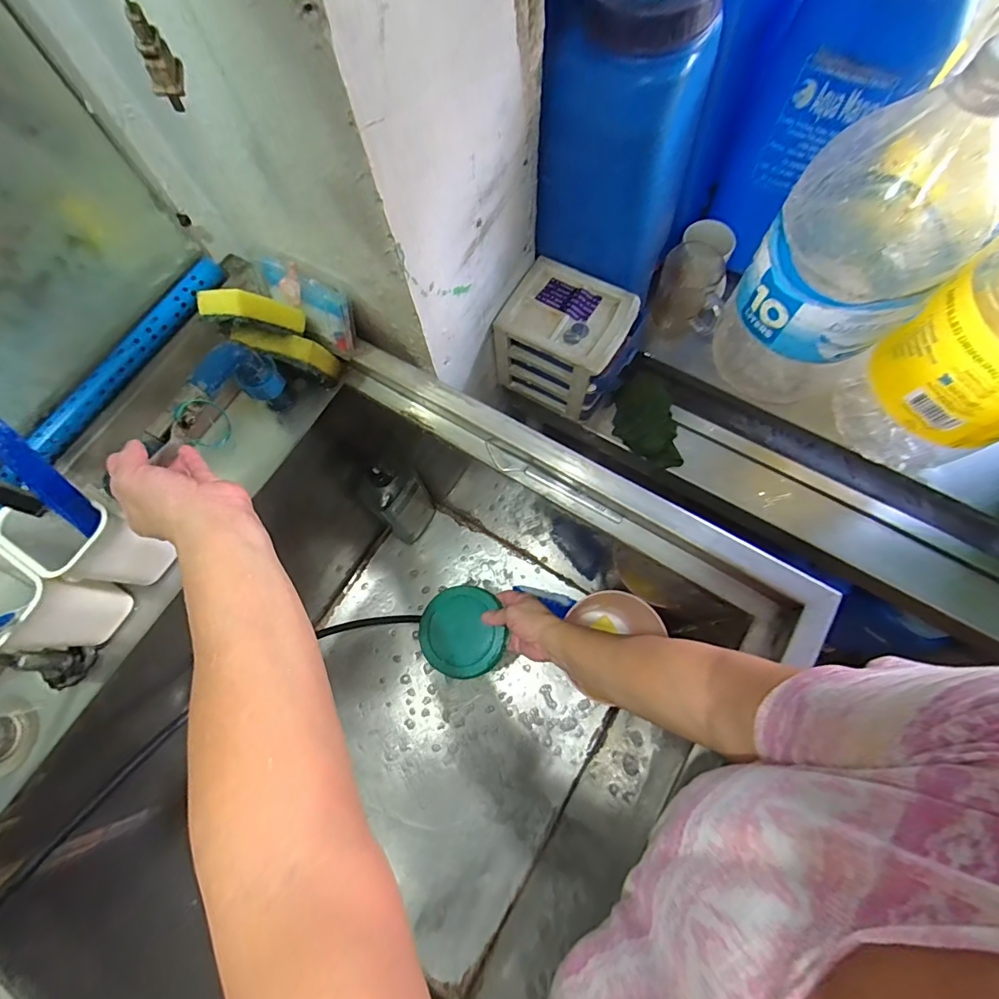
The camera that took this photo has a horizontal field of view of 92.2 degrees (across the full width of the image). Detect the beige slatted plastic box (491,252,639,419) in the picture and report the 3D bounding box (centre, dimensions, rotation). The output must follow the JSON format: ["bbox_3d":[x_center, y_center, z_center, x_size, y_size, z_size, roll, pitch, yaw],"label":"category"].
[{"bbox_3d":[0.104,-0.229,0.717,0.177,0.144,0.133,28,76,10],"label":"beige slatted plastic box"}]

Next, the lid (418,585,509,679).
[{"bbox_3d":[-0.054,0.182,0.664,0.118,0.016,0.118,-5,71,14],"label":"lid"}]

